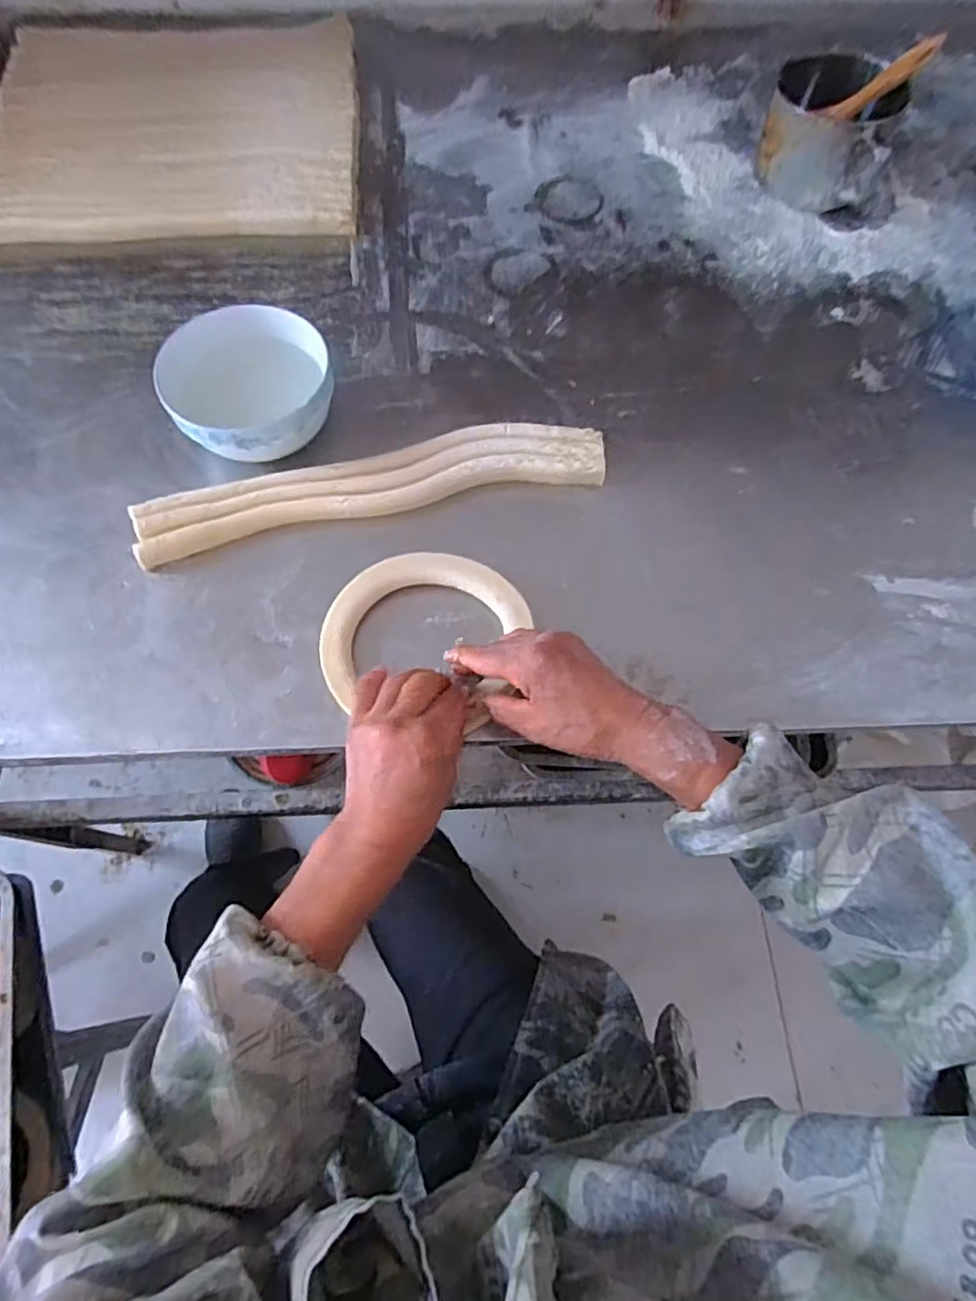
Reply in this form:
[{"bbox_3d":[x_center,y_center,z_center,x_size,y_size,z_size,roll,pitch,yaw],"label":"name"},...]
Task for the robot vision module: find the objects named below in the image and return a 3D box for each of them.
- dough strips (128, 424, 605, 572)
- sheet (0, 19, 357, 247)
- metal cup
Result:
[{"bbox_3d":[-0.104,-0.151,0.593,0.420,0.027,0.068,-12,67,-5],"label":"dough strips"},{"bbox_3d":[-0.410,-0.688,0.829,0.476,0.024,0.452,-3,66,-1],"label":"sheet"},{"bbox_3d":[0.394,-0.599,0.749,0.137,0.102,0.133,0,66,0],"label":"metal cup"}]

